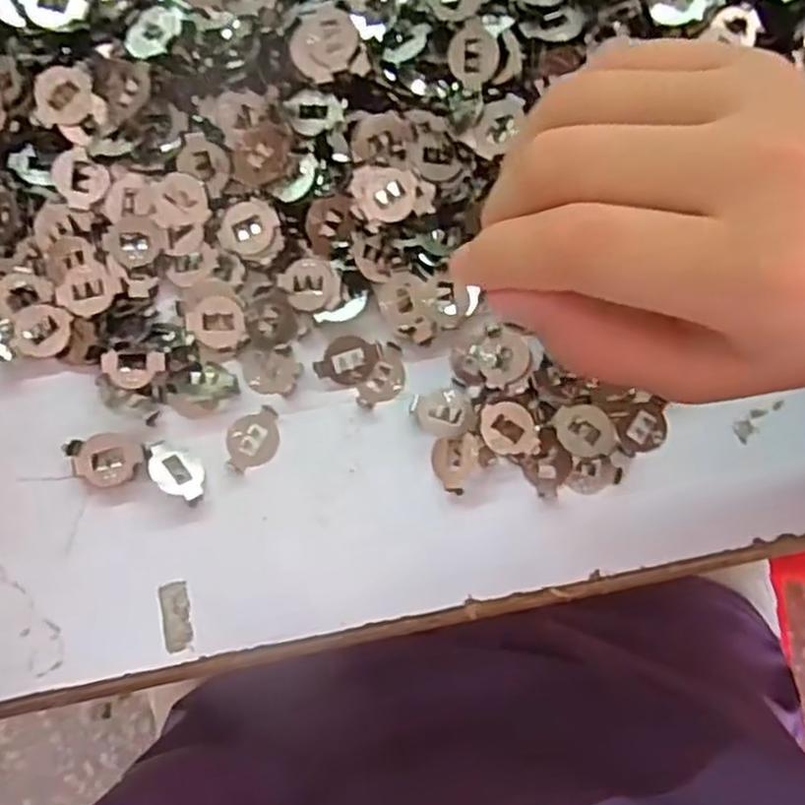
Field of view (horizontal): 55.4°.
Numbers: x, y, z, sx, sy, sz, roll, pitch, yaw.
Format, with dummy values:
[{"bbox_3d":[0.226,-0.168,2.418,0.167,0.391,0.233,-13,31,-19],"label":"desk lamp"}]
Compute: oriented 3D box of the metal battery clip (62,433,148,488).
[{"bbox_3d":[-0.093,0.018,0.240,0.023,0.004,0.017,-13,78,-4],"label":"metal battery clip"}]

